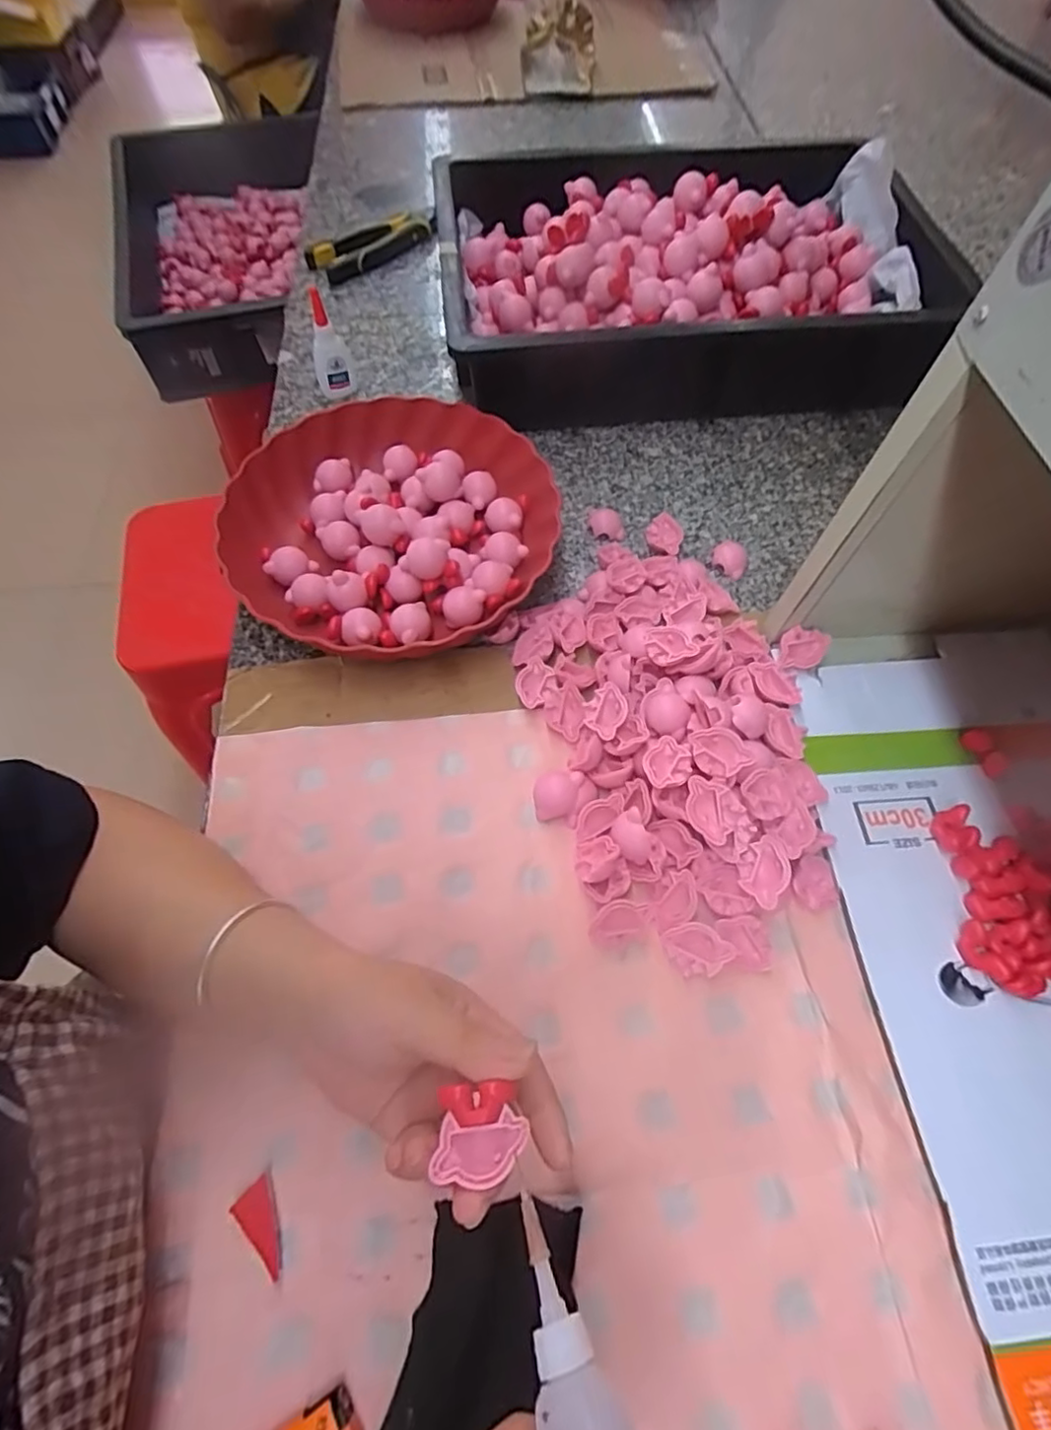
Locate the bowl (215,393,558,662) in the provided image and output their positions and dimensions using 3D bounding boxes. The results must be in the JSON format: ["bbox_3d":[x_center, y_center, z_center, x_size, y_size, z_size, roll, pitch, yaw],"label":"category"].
[{"bbox_3d":[-0.100,-0.141,0.463,0.221,0.065,0.234,0,61,1],"label":"bowl"}]

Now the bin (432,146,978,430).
[{"bbox_3d":[0.136,-0.402,0.574,0.416,0.131,0.284,-8,61,-3],"label":"bin"}]

